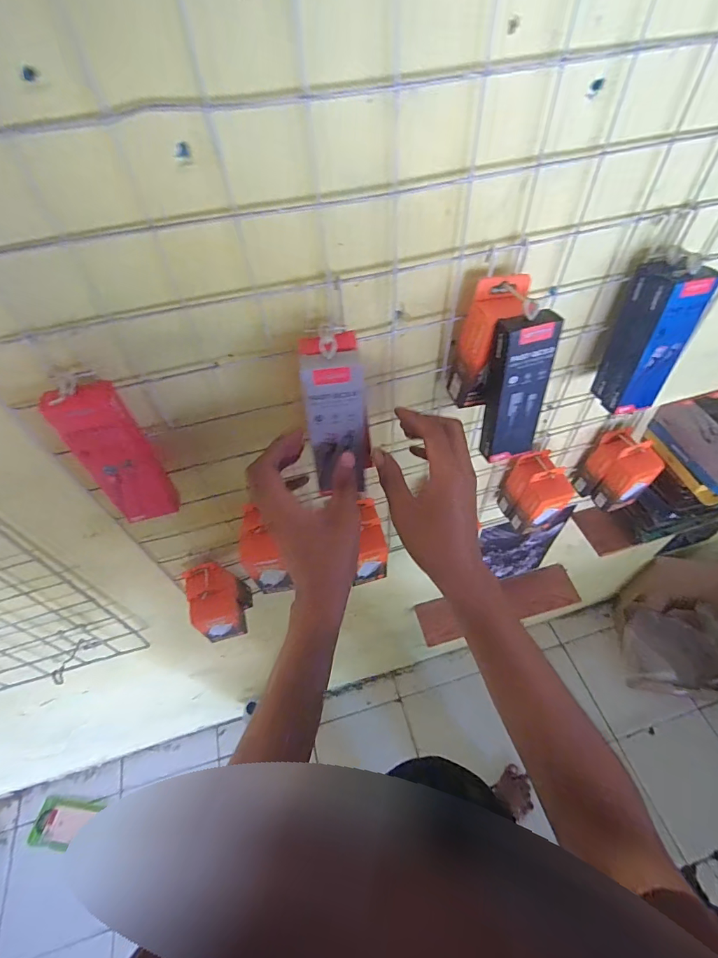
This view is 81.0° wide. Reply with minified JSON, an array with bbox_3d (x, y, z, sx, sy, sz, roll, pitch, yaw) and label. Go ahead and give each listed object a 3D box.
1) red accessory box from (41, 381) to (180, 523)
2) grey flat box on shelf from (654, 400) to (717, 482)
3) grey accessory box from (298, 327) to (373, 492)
[{"bbox_3d":[-0.219,-0.019,0.387,0.024,0.156,0.056,34,61,26],"label":"red accessory box"},{"bbox_3d":[0.510,-0.053,0.610,0.055,0.035,0.156,-13,53,-7],"label":"grey flat box on shelf"},{"bbox_3d":[-0.018,-0.054,0.388,0.054,0.145,0.045,1,39,4],"label":"grey accessory box"}]

